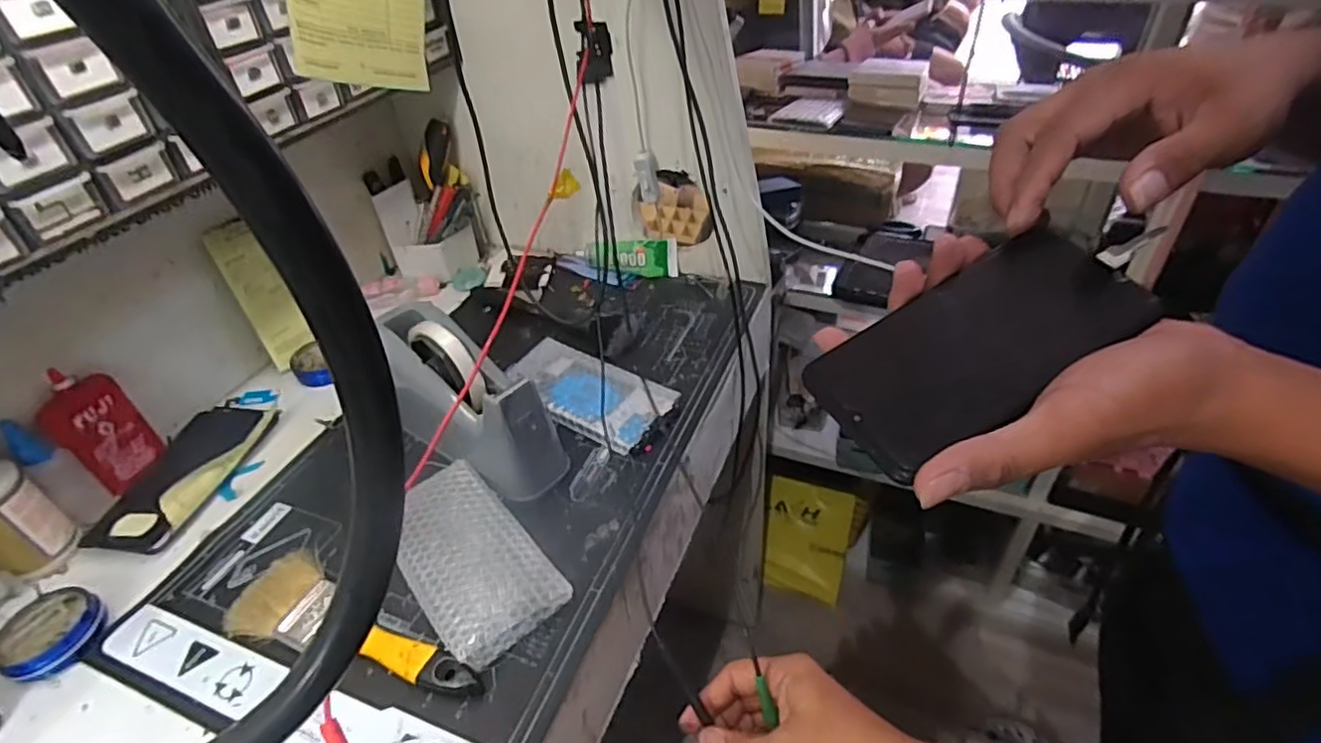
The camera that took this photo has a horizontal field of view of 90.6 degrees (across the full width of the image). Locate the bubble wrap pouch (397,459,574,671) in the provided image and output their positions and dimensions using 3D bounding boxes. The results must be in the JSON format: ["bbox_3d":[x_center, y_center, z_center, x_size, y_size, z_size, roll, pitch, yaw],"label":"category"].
[{"bbox_3d":[-0.148,0.136,0.492,0.085,0.020,0.165,-30,46,-27],"label":"bubble wrap pouch"}]

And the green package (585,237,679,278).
[{"bbox_3d":[-0.033,-0.137,0.787,0.107,0.045,0.025,0,21,3],"label":"green package"}]

